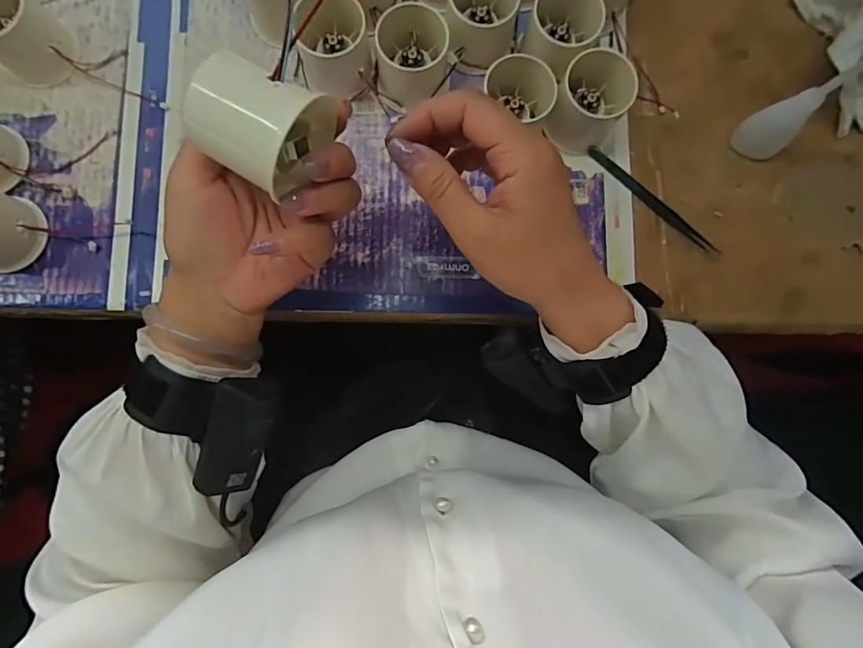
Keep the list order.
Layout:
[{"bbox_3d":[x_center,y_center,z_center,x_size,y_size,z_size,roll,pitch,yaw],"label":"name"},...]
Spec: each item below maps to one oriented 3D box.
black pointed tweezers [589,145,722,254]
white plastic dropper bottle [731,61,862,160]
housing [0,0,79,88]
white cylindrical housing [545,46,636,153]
[{"bbox_3d":[0.172,-0.096,0.357,0.123,0.007,0.011,44,85,2],"label":"black pointed tweezers"},{"bbox_3d":[0.259,-0.149,0.320,0.033,0.098,0.032,-27,87,-4],"label":"white plastic dropper bottle"},{"bbox_3d":[-0.294,-0.208,0.326,0.050,0.052,0.047,0,86,-2],"label":"housing"},{"bbox_3d":[0.117,-0.165,0.342,0.052,0.048,0.052,0,86,-2],"label":"white cylindrical housing"}]

